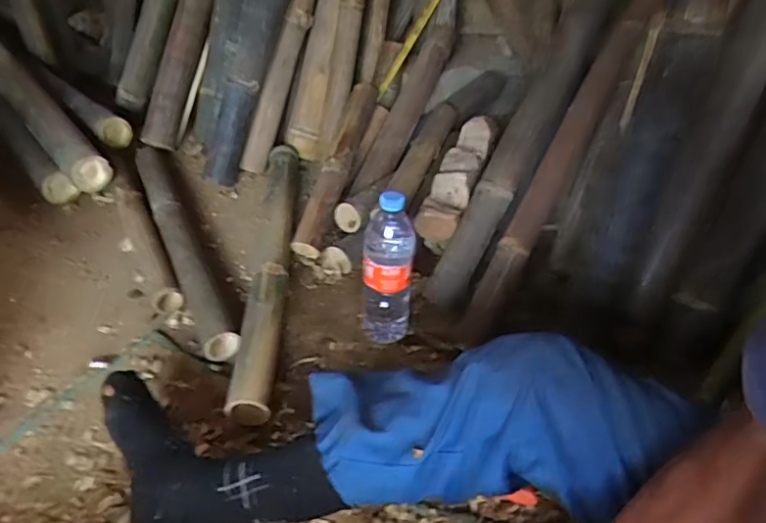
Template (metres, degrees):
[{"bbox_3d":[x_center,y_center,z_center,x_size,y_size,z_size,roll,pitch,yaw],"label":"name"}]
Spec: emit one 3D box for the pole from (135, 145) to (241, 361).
[{"bbox_3d":[-0.375,-0.052,1.059,0.057,0.047,0.642,-18,43,-21],"label":"pole"}]

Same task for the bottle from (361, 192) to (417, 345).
[{"bbox_3d":[0.007,0.006,0.835,0.074,0.235,0.085,0,39,-1],"label":"bottle"}]

